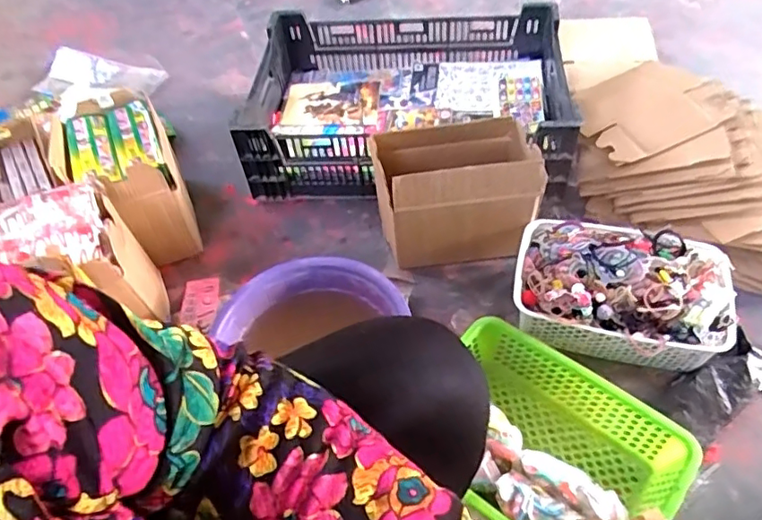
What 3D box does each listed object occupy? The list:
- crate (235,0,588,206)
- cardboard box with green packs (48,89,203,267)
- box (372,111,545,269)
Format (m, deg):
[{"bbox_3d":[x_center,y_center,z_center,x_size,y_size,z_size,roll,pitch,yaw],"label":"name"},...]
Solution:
[{"bbox_3d":[0.060,-0.308,1.130,0.598,0.185,0.394,3,50,8],"label":"crate"},{"bbox_3d":[-0.469,-0.148,1.061,0.186,0.225,0.312,-25,52,-16],"label":"cardboard box with green packs"},{"bbox_3d":[0.121,-0.107,0.935,0.244,0.213,0.131,-4,52,1],"label":"box"}]

